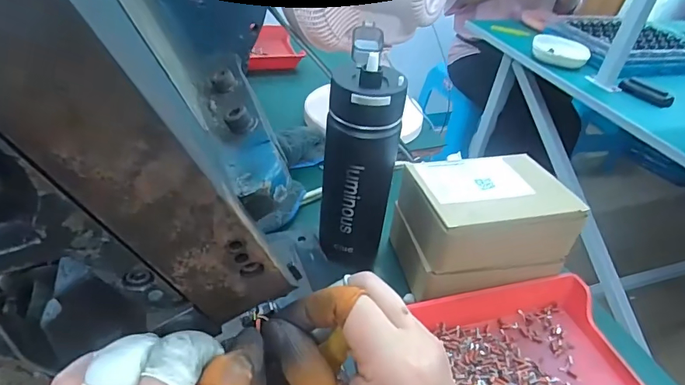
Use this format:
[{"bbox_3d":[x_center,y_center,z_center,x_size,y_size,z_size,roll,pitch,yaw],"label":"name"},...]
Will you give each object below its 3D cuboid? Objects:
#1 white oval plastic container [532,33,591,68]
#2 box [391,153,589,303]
[{"bbox_3d":[0.540,-0.352,1.115,0.139,0.051,0.047,29,43,25],"label":"white oval plastic container"},{"bbox_3d":[0.144,0.034,0.484,0.158,0.109,0.115,-4,40,-13],"label":"box"}]

